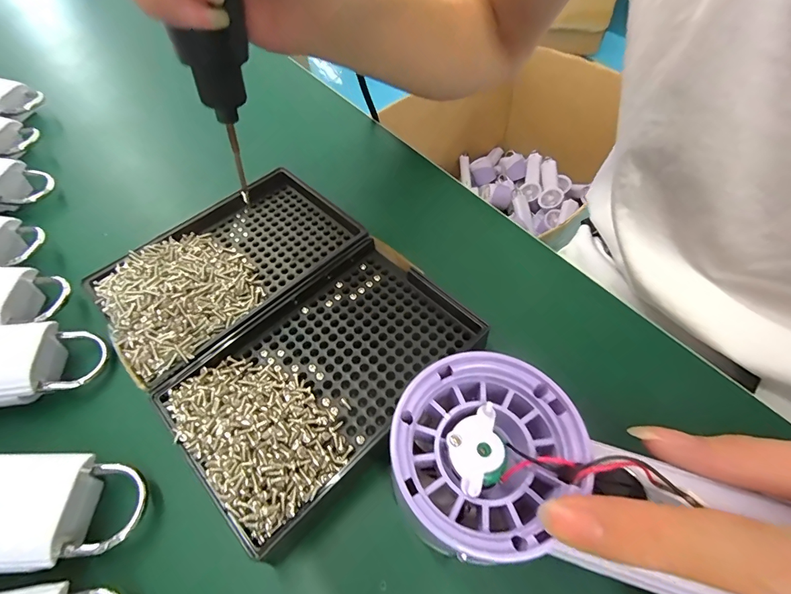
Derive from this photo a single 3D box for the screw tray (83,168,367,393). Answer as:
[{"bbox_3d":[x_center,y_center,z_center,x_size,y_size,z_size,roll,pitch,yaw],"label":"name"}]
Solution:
[{"bbox_3d":[-0.092,-0.023,0.222,0.137,0.018,0.088,-41,63,-21],"label":"screw tray"}]

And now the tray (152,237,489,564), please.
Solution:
[{"bbox_3d":[-0.031,0.030,0.186,0.087,0.017,0.135,37,66,25],"label":"tray"}]

